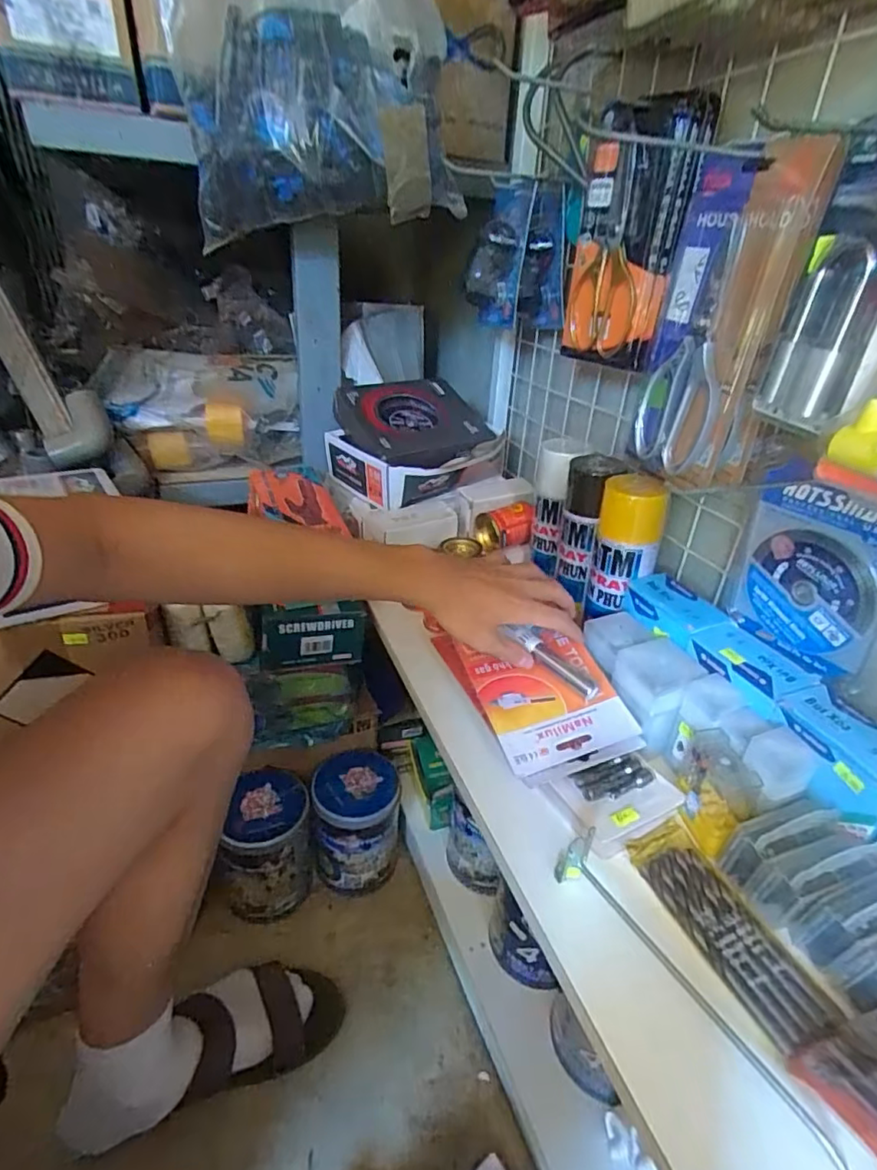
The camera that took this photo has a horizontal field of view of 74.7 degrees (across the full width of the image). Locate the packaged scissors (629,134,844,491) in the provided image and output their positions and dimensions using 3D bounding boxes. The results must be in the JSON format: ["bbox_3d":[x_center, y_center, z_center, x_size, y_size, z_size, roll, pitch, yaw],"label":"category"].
[{"bbox_3d":[0.238,-0.225,0.507,0.035,0.256,0.156,0,30,-20],"label":"packaged scissors"}]

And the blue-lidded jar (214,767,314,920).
[{"bbox_3d":[-0.223,0.347,0.763,0.101,0.175,0.113,0,30,-8],"label":"blue-lidded jar"}]

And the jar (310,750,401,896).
[{"bbox_3d":[-0.114,0.333,0.798,0.109,0.168,0.111,3,30,-2],"label":"jar"}]

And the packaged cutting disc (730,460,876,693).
[{"bbox_3d":[0.305,-0.009,0.469,0.021,0.150,0.115,-11,33,-26],"label":"packaged cutting disc"}]

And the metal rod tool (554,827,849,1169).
[{"bbox_3d":[0.156,0.251,0.369,0.029,0.035,0.207,-13,34,-28],"label":"metal rod tool"}]

